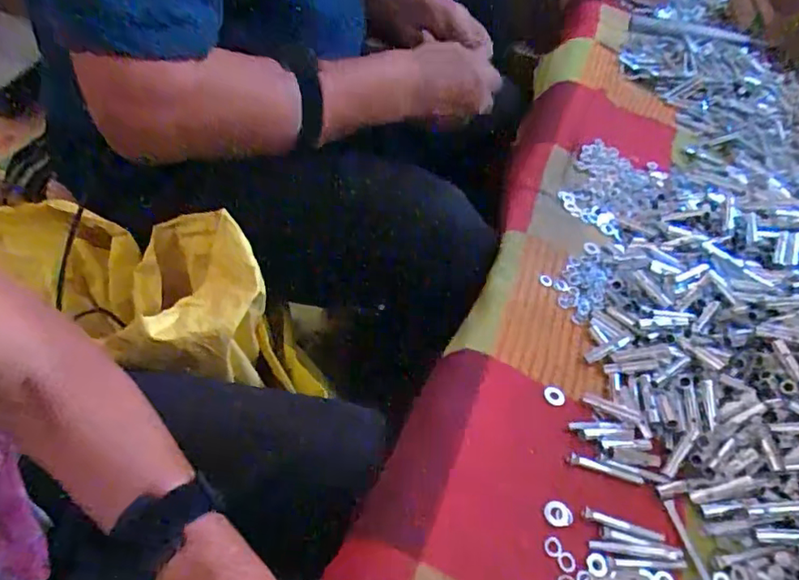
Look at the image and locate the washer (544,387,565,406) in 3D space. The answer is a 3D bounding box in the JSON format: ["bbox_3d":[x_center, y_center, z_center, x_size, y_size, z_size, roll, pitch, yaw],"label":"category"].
[{"bbox_3d":[0.128,0.088,0.468,0.017,0.004,0.017,6,50,-8],"label":"washer"}]

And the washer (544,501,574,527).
[{"bbox_3d":[0.111,0.156,0.396,0.020,0.004,0.017,4,50,-10],"label":"washer"}]

